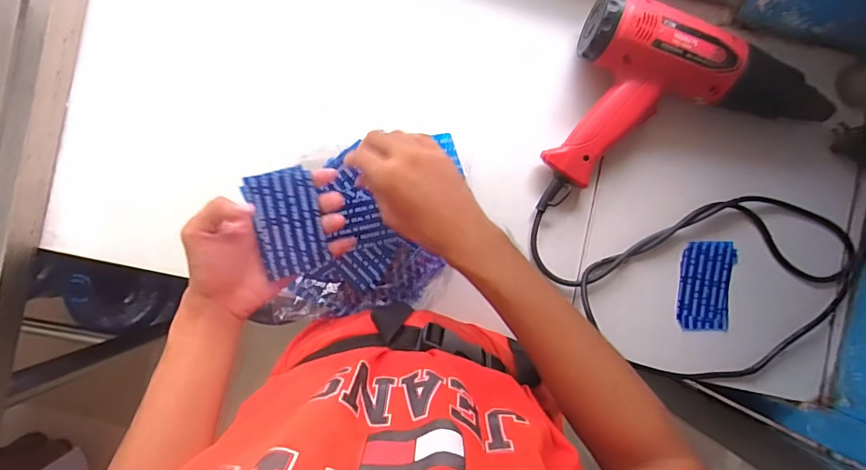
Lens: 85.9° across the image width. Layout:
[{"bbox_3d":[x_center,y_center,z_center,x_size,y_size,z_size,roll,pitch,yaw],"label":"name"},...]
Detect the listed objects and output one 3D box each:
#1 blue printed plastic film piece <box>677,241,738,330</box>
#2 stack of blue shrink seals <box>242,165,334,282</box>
[{"bbox_3d":[0.310,0.058,0.526,0.060,0.005,0.098,2,89,-2],"label":"blue printed plastic film piece"},{"bbox_3d":[-0.131,-0.012,0.424,0.055,0.004,0.094,-17,99,-14],"label":"stack of blue shrink seals"}]

